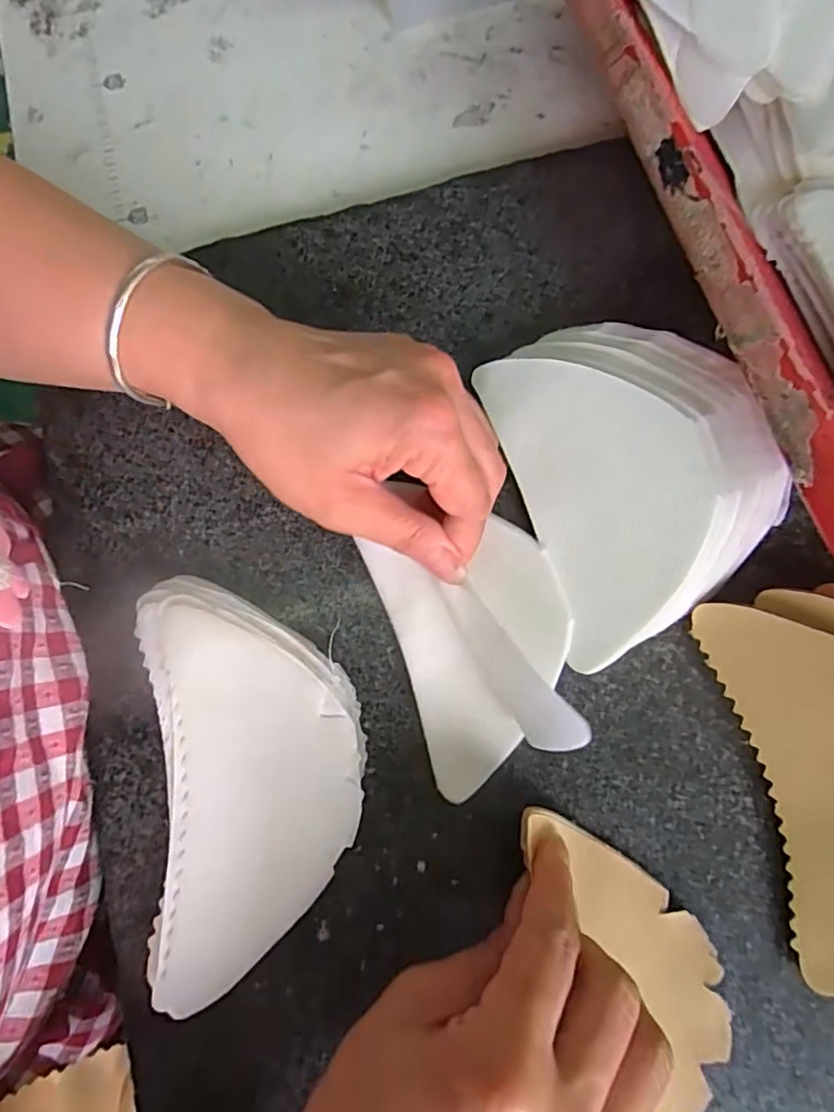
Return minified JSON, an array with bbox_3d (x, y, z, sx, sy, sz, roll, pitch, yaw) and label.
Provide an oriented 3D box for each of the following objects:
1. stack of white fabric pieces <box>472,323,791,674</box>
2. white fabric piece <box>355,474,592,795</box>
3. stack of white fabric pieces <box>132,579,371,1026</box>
[{"bbox_3d":[0.103,-0.042,0.268,0.113,0.031,0.146,-17,76,-3],"label":"stack of white fabric pieces"},{"bbox_3d":[0.030,0.036,0.255,0.075,0.037,0.108,-18,76,-3],"label":"white fabric piece"},{"bbox_3d":[-0.068,0.088,0.256,0.087,0.018,0.159,-7,76,-1],"label":"stack of white fabric pieces"}]

